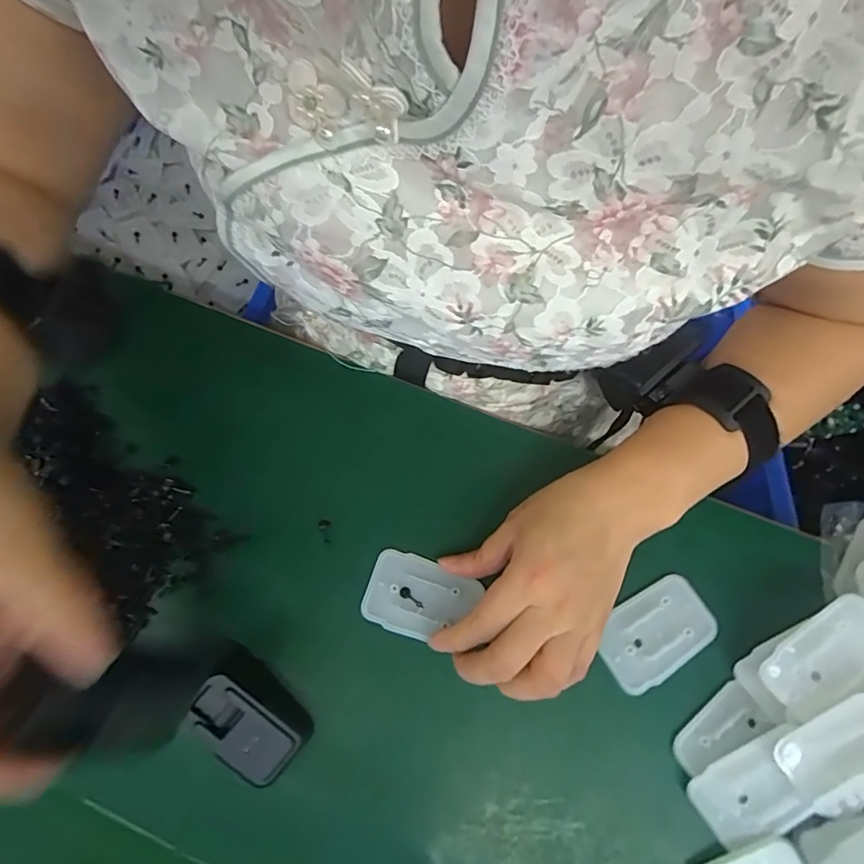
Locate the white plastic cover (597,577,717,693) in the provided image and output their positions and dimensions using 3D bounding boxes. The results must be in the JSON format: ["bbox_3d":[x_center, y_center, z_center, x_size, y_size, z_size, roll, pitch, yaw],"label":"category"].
[{"bbox_3d":[0.134,0.120,0.301,0.070,0.006,0.044,-33,76,-8],"label":"white plastic cover"}]

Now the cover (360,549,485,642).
[{"bbox_3d":[-0.008,0.102,0.308,0.064,0.004,0.045,22,76,7],"label":"cover"}]

